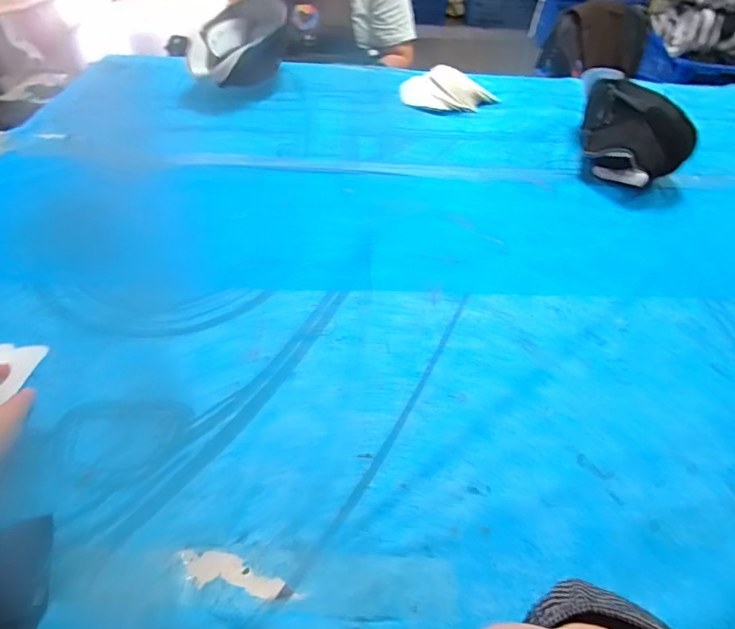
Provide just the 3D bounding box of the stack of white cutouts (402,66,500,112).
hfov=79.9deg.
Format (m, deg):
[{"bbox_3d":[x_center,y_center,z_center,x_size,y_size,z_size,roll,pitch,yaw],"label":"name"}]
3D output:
[{"bbox_3d":[0.189,-0.536,1.042,0.221,0.043,0.171,-1,49,-5],"label":"stack of white cutouts"}]

